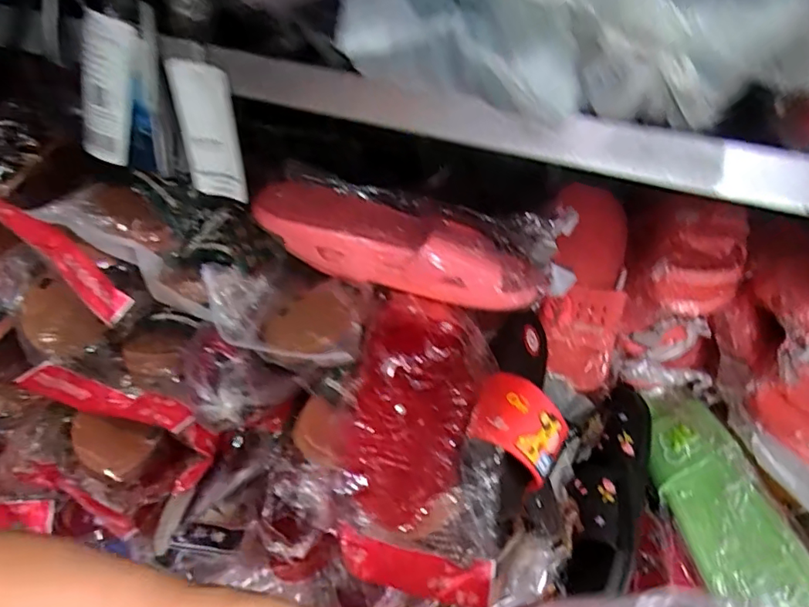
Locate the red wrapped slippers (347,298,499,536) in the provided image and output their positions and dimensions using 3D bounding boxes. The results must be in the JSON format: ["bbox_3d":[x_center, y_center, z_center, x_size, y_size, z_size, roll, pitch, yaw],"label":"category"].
[{"bbox_3d":[0.011,0.083,0.474,0.120,0.055,0.233,9,50,4],"label":"red wrapped slippers"}]

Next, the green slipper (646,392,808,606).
[{"bbox_3d":[0.355,0.229,0.585,0.070,0.092,0.264,34,30,-40],"label":"green slipper"}]

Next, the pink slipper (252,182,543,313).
[{"bbox_3d":[-0.009,-0.067,0.570,0.309,0.078,0.095,10,36,5],"label":"pink slipper"}]

